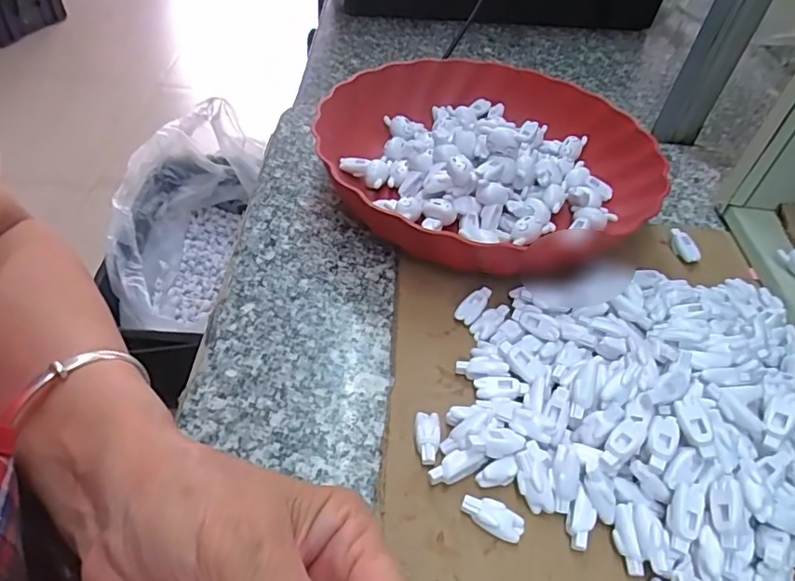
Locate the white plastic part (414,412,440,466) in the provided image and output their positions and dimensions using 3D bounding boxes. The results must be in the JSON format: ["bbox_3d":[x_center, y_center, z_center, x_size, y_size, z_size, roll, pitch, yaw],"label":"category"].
[{"bbox_3d":[0.014,0.073,0.275,0.012,0.010,0.027,6,47,1],"label":"white plastic part"}]

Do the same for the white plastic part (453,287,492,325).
[{"bbox_3d":[0.047,0.008,0.334,0.013,0.004,0.027,35,69,25],"label":"white plastic part"}]

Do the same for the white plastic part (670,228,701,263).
[{"bbox_3d":[0.204,-0.033,0.395,0.010,0.013,0.029,-9,49,-13],"label":"white plastic part"}]

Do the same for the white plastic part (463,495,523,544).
[{"bbox_3d":[0.043,0.103,0.250,0.029,0.010,0.012,18,49,12],"label":"white plastic part"}]

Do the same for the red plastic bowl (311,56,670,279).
[{"bbox_3d":[0.058,-0.107,0.419,0.249,0.050,0.223,-25,54,-25],"label":"red plastic bowl"}]

